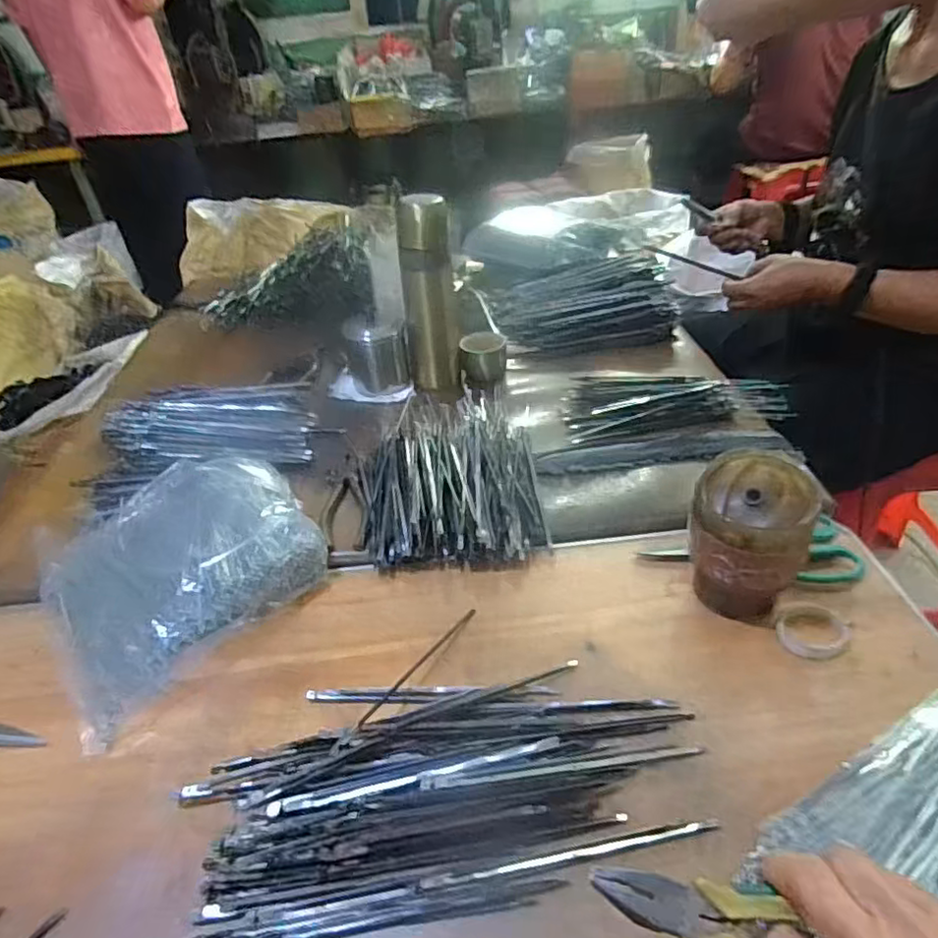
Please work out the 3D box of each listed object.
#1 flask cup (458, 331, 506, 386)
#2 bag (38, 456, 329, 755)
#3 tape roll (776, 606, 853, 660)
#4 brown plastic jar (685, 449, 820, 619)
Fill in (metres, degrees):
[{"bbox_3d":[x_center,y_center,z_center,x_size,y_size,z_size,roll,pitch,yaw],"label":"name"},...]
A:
[{"bbox_3d":[0.020,-0.148,0.834,0.060,0.056,0.049,1,37,9],"label":"flask cup"},{"bbox_3d":[-0.259,0.080,0.561,0.232,0.059,0.233,-28,42,-27],"label":"bag"},{"bbox_3d":[0.265,0.125,0.475,0.049,0.013,0.046,18,43,29],"label":"tape roll"},{"bbox_3d":[0.215,0.057,0.485,0.083,0.113,0.087,-4,36,3],"label":"brown plastic jar"}]

